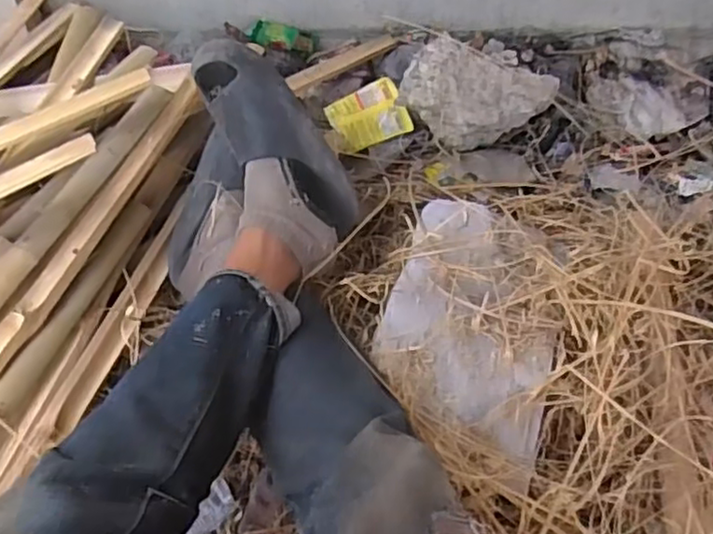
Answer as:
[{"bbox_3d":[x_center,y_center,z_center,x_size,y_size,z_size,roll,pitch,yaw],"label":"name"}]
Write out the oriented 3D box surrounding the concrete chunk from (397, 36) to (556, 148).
[{"bbox_3d":[0.195,-0.275,1.109,0.222,0.105,0.158,22,53,16],"label":"concrete chunk"}]

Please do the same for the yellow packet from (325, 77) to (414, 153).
[{"bbox_3d":[0.021,-0.250,1.123,0.120,0.026,0.100,-26,85,-11],"label":"yellow packet"}]

